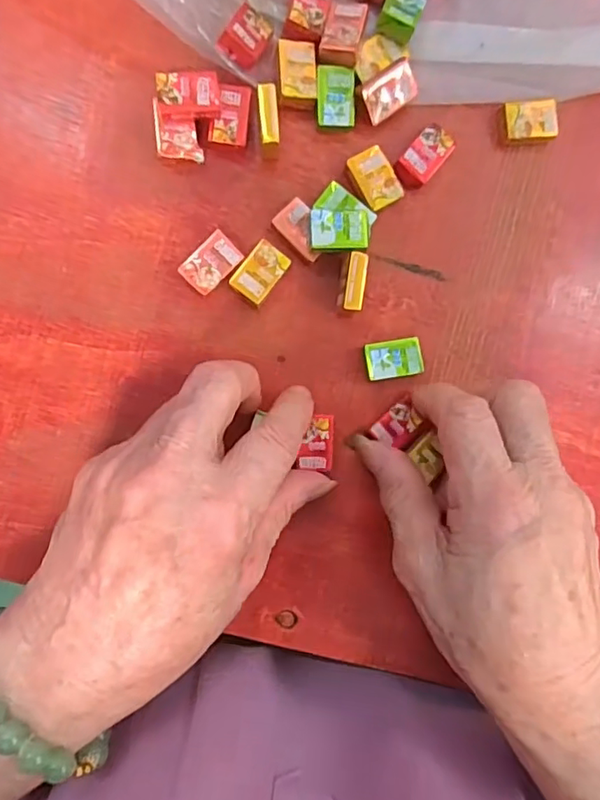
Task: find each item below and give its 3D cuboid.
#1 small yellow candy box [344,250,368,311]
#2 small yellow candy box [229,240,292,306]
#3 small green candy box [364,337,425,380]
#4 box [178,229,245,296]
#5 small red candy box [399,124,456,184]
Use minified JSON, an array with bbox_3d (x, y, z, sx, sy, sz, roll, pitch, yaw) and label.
[{"bbox_3d":[0.023,-0.051,0.244,0.009,0.016,0.025,6,90,-7],"label":"small yellow candy box"},{"bbox_3d":[-0.017,-0.055,0.242,0.017,0.008,0.025,38,86,-6],"label":"small yellow candy box"},{"bbox_3d":[0.042,-0.018,0.251,0.026,0.008,0.017,-9,92,-7],"label":"small green candy box"},{"bbox_3d":[-0.038,-0.059,0.240,0.017,0.009,0.025,44,85,-6],"label":"box"},{"bbox_3d":[0.058,-0.112,0.252,0.016,0.008,0.025,40,86,-6],"label":"small red candy box"}]

